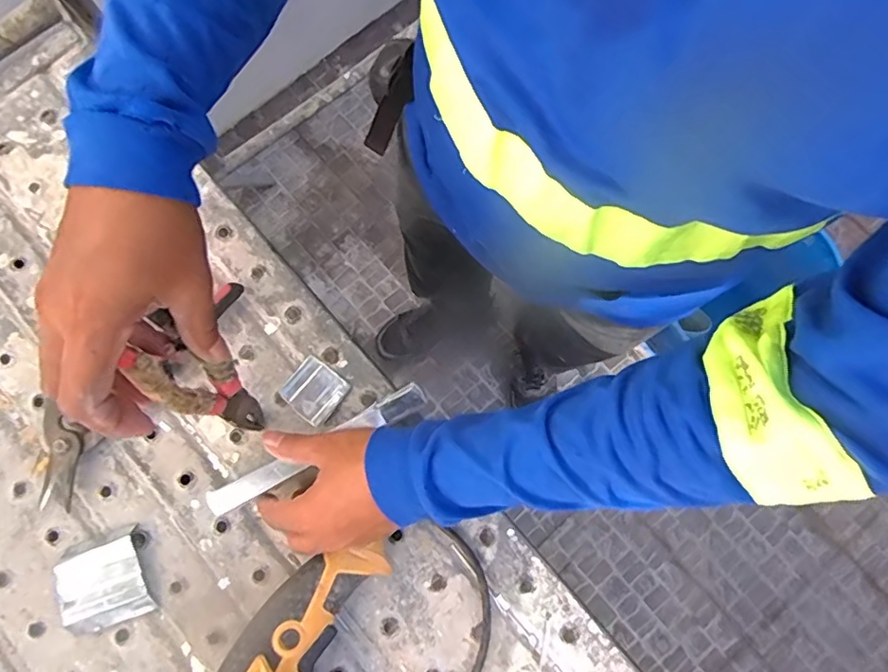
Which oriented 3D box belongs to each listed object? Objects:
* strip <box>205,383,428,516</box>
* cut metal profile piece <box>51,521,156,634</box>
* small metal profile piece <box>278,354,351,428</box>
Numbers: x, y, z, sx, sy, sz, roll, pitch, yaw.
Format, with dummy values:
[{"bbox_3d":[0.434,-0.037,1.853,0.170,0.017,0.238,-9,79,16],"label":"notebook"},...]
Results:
[{"bbox_3d":[-0.094,0.084,0.427,0.174,0.013,0.021,-30,81,-6],"label":"strip"},{"bbox_3d":[-0.269,0.193,0.447,0.061,0.020,0.066,-21,80,-4],"label":"cut metal profile piece"},{"bbox_3d":[-0.111,0.046,0.484,0.048,0.004,0.045,39,82,6],"label":"small metal profile piece"}]

